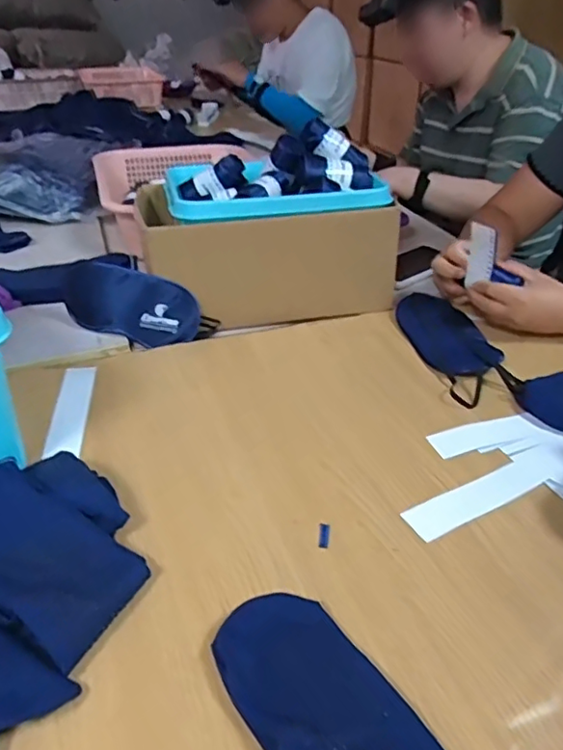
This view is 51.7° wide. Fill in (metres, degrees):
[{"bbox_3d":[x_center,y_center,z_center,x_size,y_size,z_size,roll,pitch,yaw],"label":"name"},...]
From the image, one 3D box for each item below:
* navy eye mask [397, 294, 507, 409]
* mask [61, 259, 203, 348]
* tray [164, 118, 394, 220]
[{"bbox_3d":[0.210,-0.042,0.719,0.086,0.022,0.234,-5,34,-8],"label":"navy eye mask"},{"bbox_3d":[-0.192,-0.089,0.723,0.176,0.084,0.045,5,34,7],"label":"mask"},{"bbox_3d":[-0.008,-0.262,0.757,0.275,0.087,0.159,-3,33,-5],"label":"tray"}]

